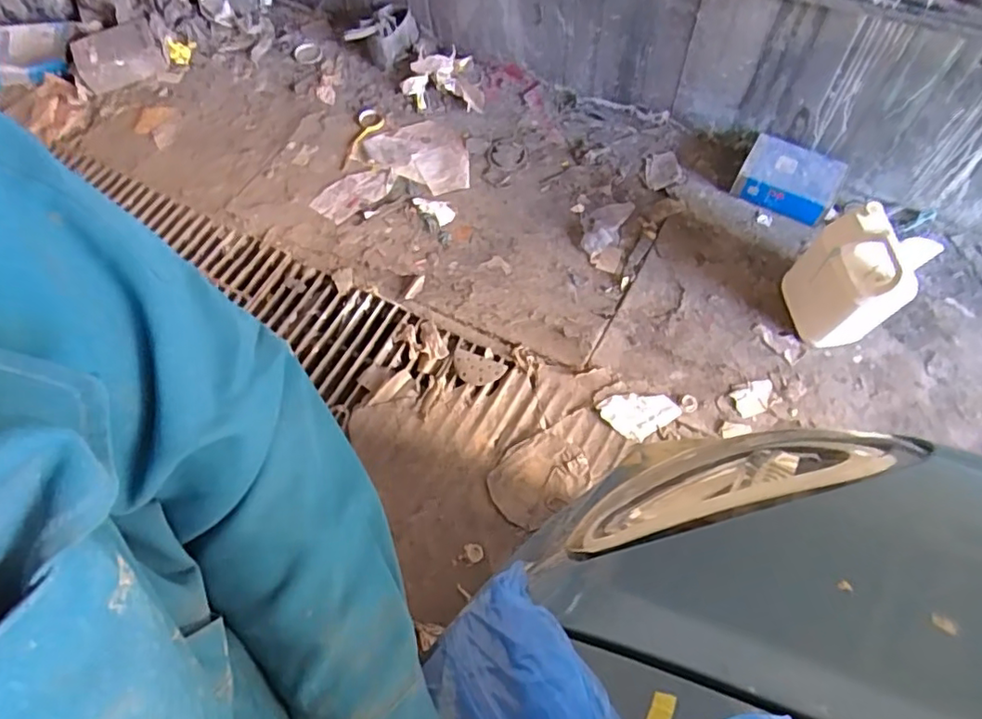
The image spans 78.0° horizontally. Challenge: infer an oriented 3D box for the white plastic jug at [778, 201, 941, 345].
[{"bbox_3d":[0.842,-0.195,1.436,0.141,0.378,0.230,-16,62,-6],"label":"white plastic jug"}]

